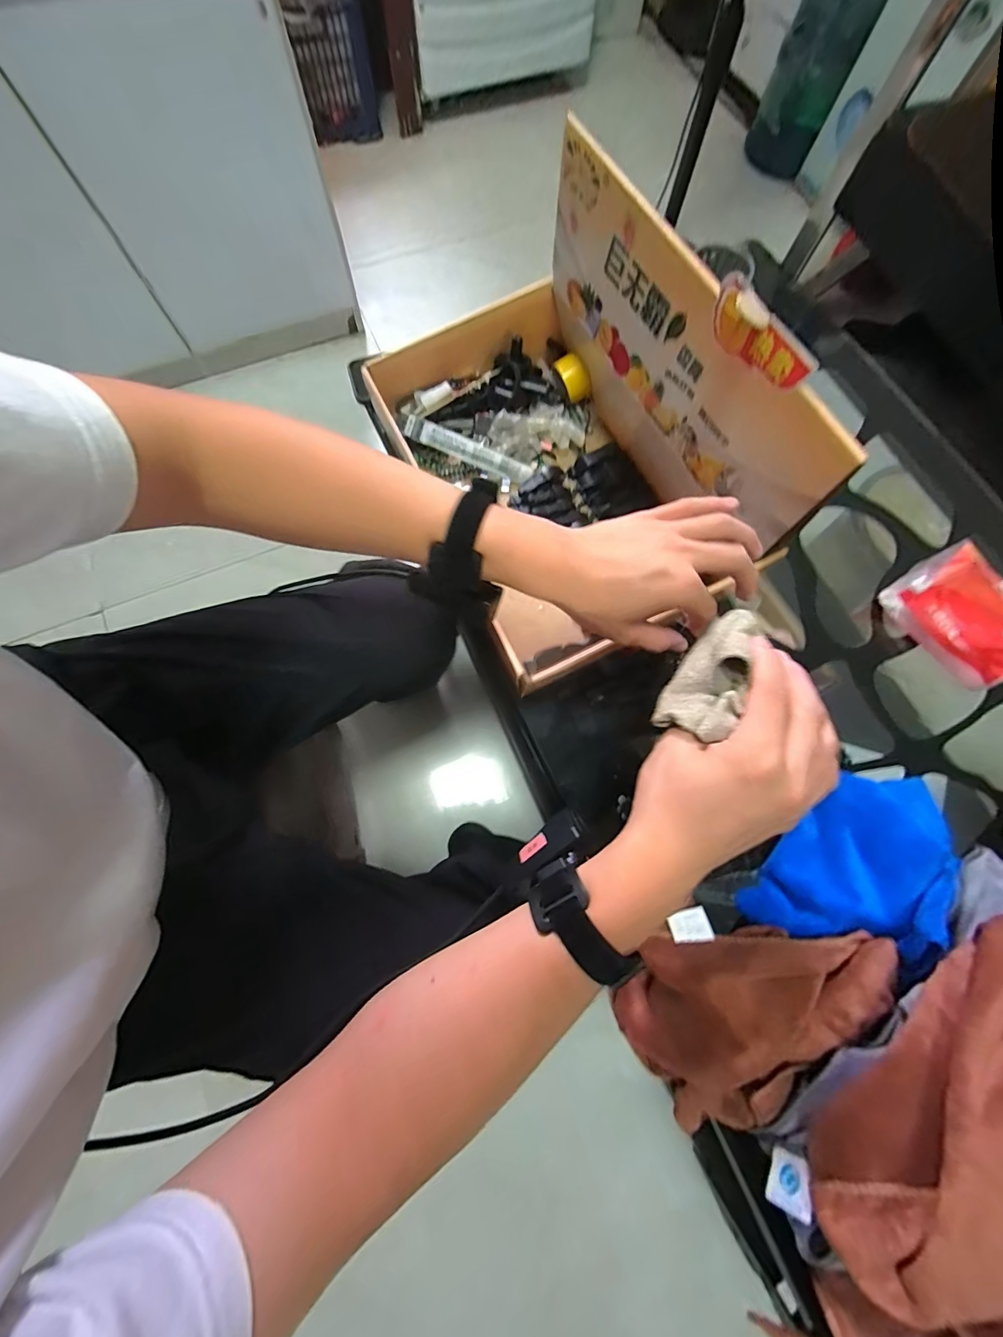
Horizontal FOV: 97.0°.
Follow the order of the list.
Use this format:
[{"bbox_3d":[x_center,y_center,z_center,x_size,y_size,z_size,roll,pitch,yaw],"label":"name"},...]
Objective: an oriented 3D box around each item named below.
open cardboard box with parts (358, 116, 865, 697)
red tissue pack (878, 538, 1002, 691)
[{"bbox_3d":[0.066,-0.237,0.444,0.289,0.234,0.413,-24,76,-8],"label":"open cardboard box with parts"},{"bbox_3d":[0.510,-0.055,0.494,0.074,0.074,0.148,-25,76,-8],"label":"red tissue pack"}]

